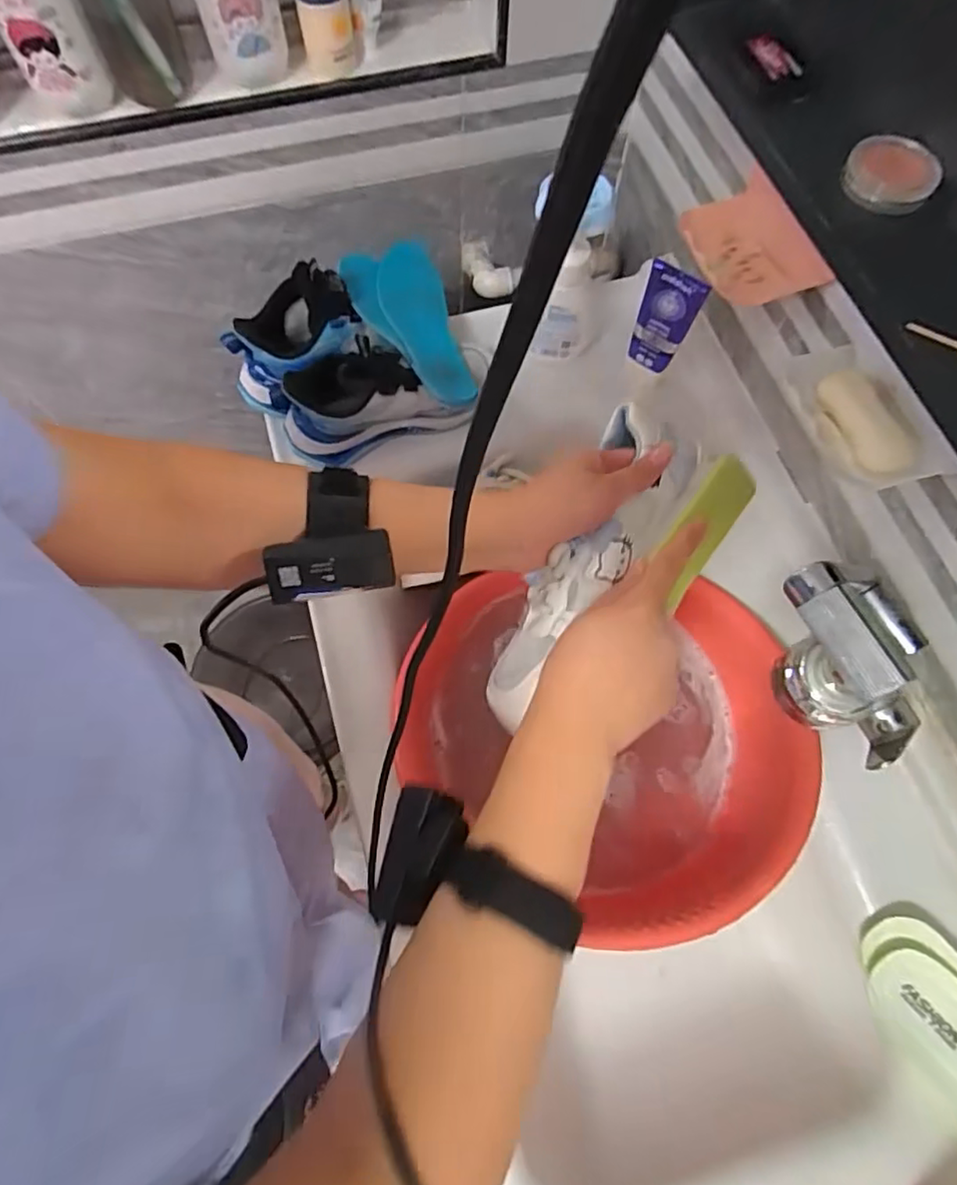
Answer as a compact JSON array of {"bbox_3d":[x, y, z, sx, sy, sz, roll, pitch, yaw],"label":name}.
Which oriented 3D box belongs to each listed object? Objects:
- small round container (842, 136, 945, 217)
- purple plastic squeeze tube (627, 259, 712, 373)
[{"bbox_3d":[0.269,-0.272,0.404,0.056,0.016,0.056,0,69,-1],"label":"small round container"},{"bbox_3d":[0.185,-0.267,0.626,0.054,0.120,0.018,20,70,6],"label":"purple plastic squeeze tube"}]

